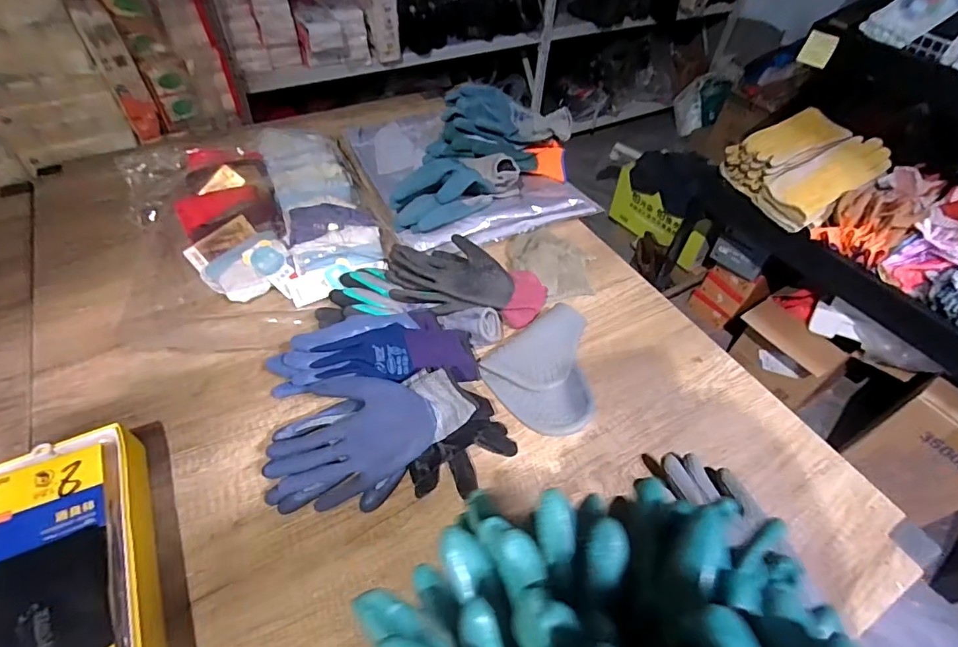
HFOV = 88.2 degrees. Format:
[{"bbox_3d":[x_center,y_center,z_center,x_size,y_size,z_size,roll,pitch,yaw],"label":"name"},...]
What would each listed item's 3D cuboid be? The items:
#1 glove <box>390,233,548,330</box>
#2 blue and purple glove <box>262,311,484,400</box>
[{"bbox_3d":[-0.016,-0.062,0.698,0.220,0.042,0.126,7,48,1],"label":"glove"},{"bbox_3d":[-0.129,0.033,0.605,0.250,0.054,0.090,-2,48,-7],"label":"blue and purple glove"}]

